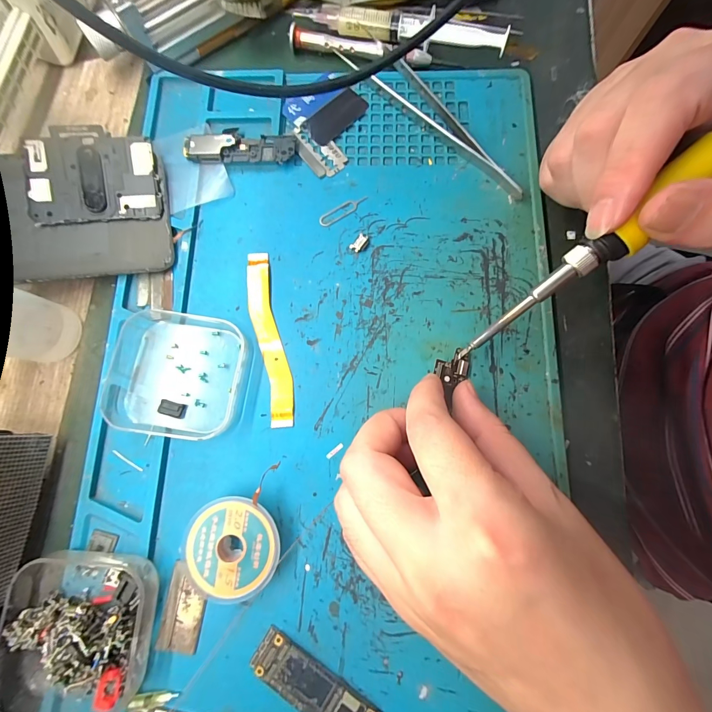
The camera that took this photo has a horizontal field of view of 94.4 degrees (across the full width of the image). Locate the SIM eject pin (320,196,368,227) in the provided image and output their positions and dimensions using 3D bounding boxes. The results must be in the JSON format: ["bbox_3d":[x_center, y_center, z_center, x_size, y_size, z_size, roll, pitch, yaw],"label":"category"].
[{"bbox_3d":[-0.008,-0.089,0.201,0.032,0.004,0.008,-31,83,-2],"label":"SIM eject pin"}]

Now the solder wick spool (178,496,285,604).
[{"bbox_3d":[-0.060,0.093,0.160,0.047,0.013,0.043,0,79,2],"label":"solder wick spool"}]

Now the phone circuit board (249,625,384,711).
[{"bbox_3d":[-0.018,0.154,0.151,0.065,0.005,0.020,32,81,7],"label":"phone circuit board"}]

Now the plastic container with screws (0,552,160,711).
[{"bbox_3d":[-0.129,0.126,0.149,0.064,0.023,0.063,-1,79,1],"label":"plastic container with screws"}]

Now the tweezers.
[{"bbox_3d":[0.046,-0.153,0.206,0.025,0.010,0.153,-39,80,-6],"label":"tweezers"}]

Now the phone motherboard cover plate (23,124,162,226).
[{"bbox_3d":[-0.151,-0.104,0.189,0.066,0.004,0.053,-10,90,-11],"label":"phone motherboard cover plate"}]

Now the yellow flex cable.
[{"bbox_3d":[-0.049,-0.011,0.185,0.016,0.004,0.101,-13,79,-1],"label":"yellow flex cable"}]

